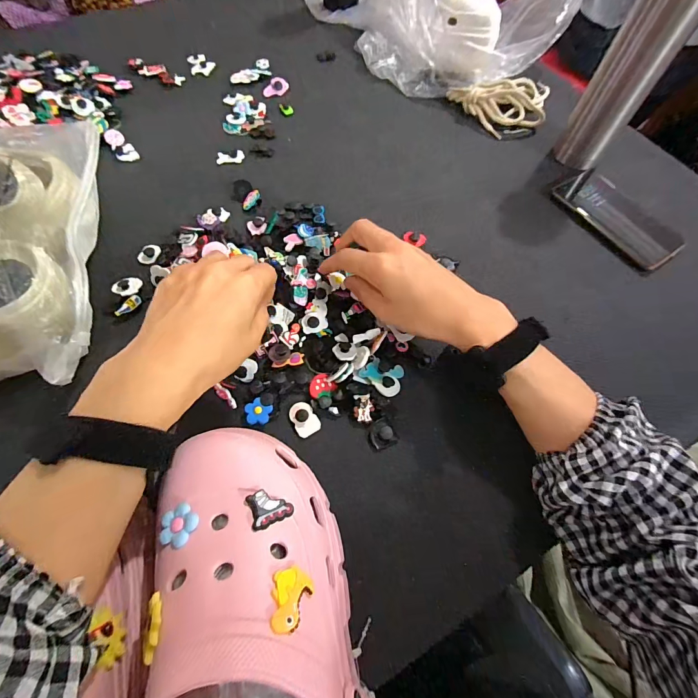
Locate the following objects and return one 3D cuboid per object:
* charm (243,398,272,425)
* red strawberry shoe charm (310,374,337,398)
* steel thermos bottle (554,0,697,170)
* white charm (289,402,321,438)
[{"bbox_3d":[-0.081,0.056,0.322,0.023,0.006,0.023,1,63,-2],"label":"charm"},{"bbox_3d":[-0.024,0.034,0.334,0.024,0.004,0.021,-5,64,-5],"label":"red strawberry shoe charm"},{"bbox_3d":[0.313,-0.315,0.399,0.068,0.226,0.060,34,67,13],"label":"steel thermos bottle"},{"bbox_3d":[-0.040,0.062,0.325,0.021,0.009,0.031,-30,68,-16],"label":"white charm"}]

